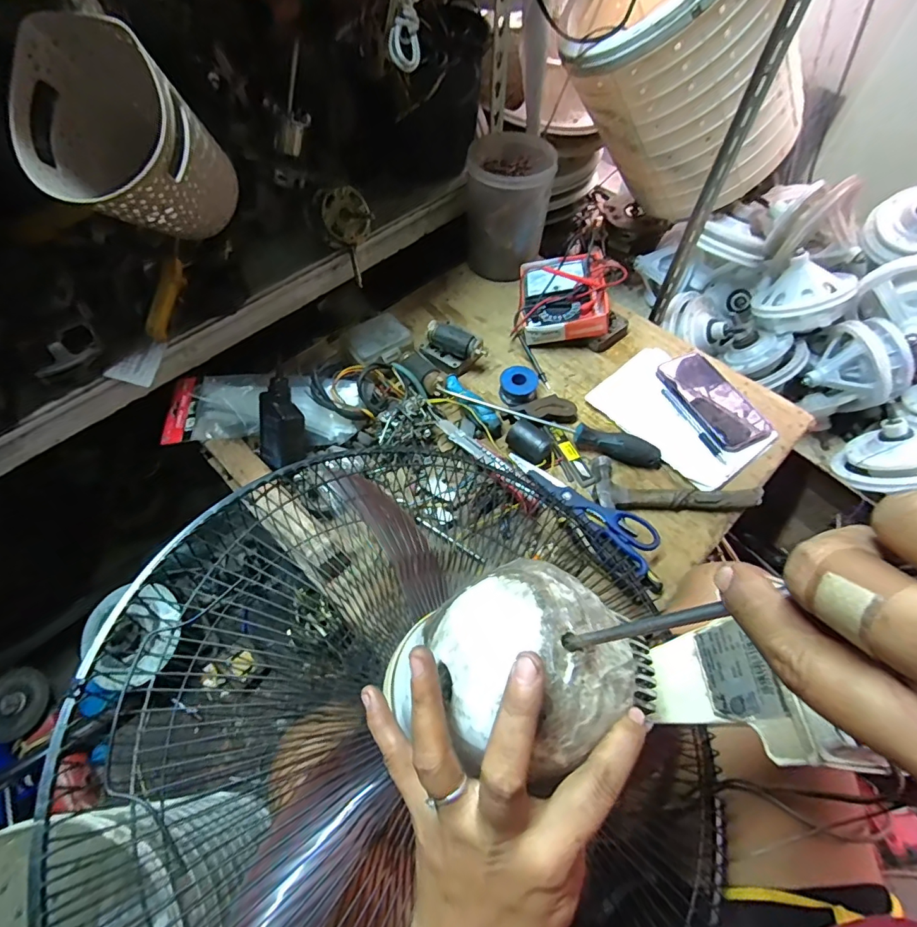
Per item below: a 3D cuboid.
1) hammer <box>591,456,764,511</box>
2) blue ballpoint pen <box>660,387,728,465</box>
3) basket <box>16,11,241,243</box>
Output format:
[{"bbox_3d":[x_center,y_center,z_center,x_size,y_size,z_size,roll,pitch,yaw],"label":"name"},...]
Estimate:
[{"bbox_3d":[0.279,0.027,0.615,0.205,0.022,0.071,-1,59,-1],"label":"hammer"},{"bbox_3d":[0.325,-0.052,0.663,0.011,0.013,0.136,-19,61,-12],"label":"blue ballpoint pen"},{"bbox_3d":[-0.278,-0.267,0.408,0.123,0.141,0.126,21,97,-5],"label":"basket"}]

